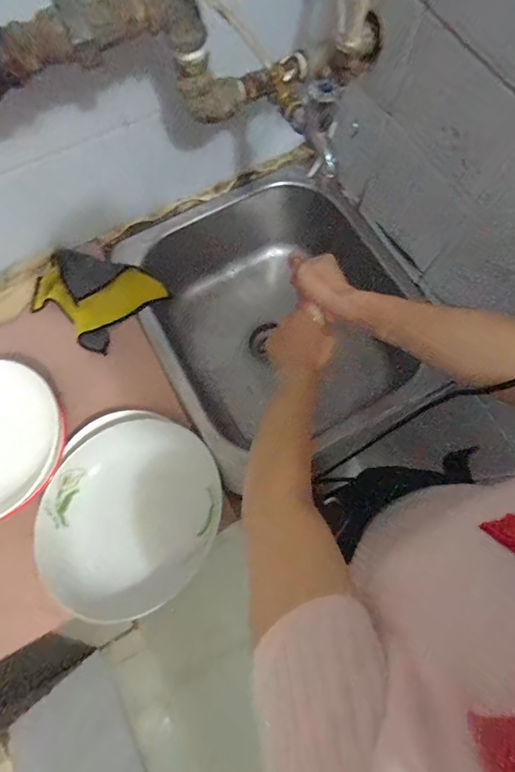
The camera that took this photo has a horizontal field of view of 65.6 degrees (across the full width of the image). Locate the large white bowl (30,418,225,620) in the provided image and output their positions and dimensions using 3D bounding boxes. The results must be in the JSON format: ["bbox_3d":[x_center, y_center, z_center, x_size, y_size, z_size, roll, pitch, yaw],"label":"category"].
[{"bbox_3d":[-0.136,0.128,0.427,0.184,0.050,0.190,0,73,1],"label":"large white bowl"}]

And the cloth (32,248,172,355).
[{"bbox_3d":[-0.226,-0.134,0.559,0.136,0.042,0.135,37,77,11],"label":"cloth"}]

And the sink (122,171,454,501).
[{"bbox_3d":[0.011,-0.118,0.648,0.349,0.194,0.382,-29,75,-8],"label":"sink"}]

